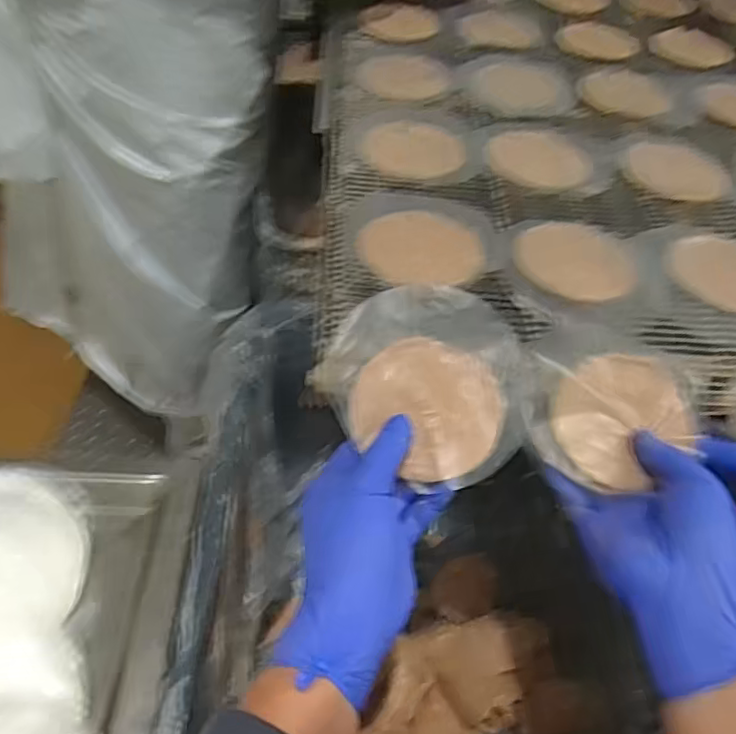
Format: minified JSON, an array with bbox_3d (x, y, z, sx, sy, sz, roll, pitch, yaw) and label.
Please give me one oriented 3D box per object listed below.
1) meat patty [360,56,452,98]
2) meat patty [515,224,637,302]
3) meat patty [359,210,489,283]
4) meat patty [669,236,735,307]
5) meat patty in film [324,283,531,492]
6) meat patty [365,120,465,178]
[{"bbox_3d":[0.036,-0.292,0.638,0.080,0.008,0.078,2,50,-3],"label":"meat patty"},{"bbox_3d":[0.151,-0.077,0.465,0.084,0.004,0.078,9,45,1],"label":"meat patty"},{"bbox_3d":[0.039,-0.085,0.454,0.083,0.011,0.076,4,45,-4],"label":"meat patty"},{"bbox_3d":[0.269,-0.070,0.474,0.081,0.012,0.068,8,45,1],"label":"meat patty"},{"bbox_3d":[0.038,0.011,0.382,0.112,0.008,0.119,0,81,-3],"label":"meat patty in film"},{"bbox_3d":[0.040,-0.191,0.550,0.079,0.010,0.079,2,45,-5],"label":"meat patty"}]

